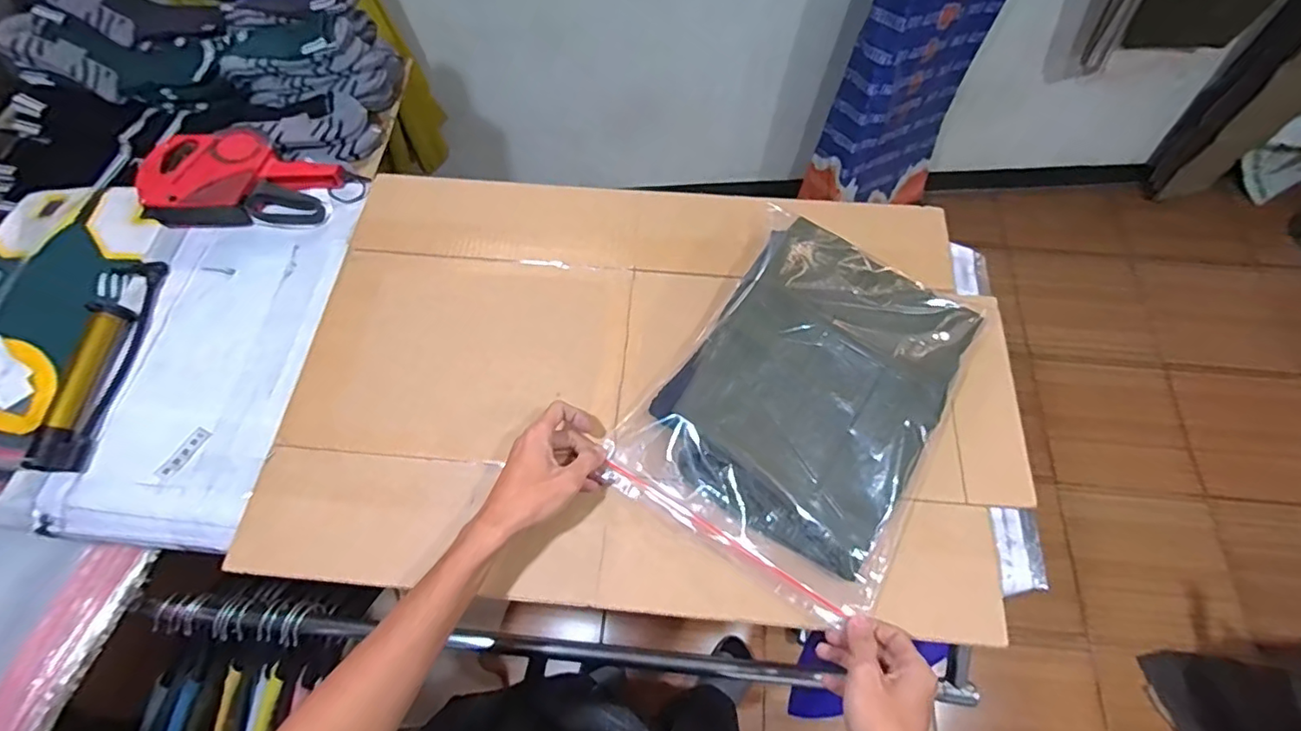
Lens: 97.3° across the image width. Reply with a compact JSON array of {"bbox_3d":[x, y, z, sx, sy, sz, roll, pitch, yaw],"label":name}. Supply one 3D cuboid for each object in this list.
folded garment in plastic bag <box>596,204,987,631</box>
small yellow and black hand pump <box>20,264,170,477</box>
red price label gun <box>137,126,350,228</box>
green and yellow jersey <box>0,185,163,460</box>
[{"bbox_3d":[0.162,0.023,0.591,0.272,0.068,0.364,30,67,13],"label":"folded garment in plastic bag"},{"bbox_3d":[-0.613,-0.010,0.635,0.054,0.034,0.256,-3,64,-2],"label":"small yellow and black hand pump"},{"bbox_3d":[-0.524,-0.240,0.742,0.218,0.059,0.124,2,64,0],"label":"red price label gun"},{"bbox_3d":[-0.792,-0.068,0.742,0.238,0.064,0.367,4,64,1],"label":"green and yellow jersey"}]

